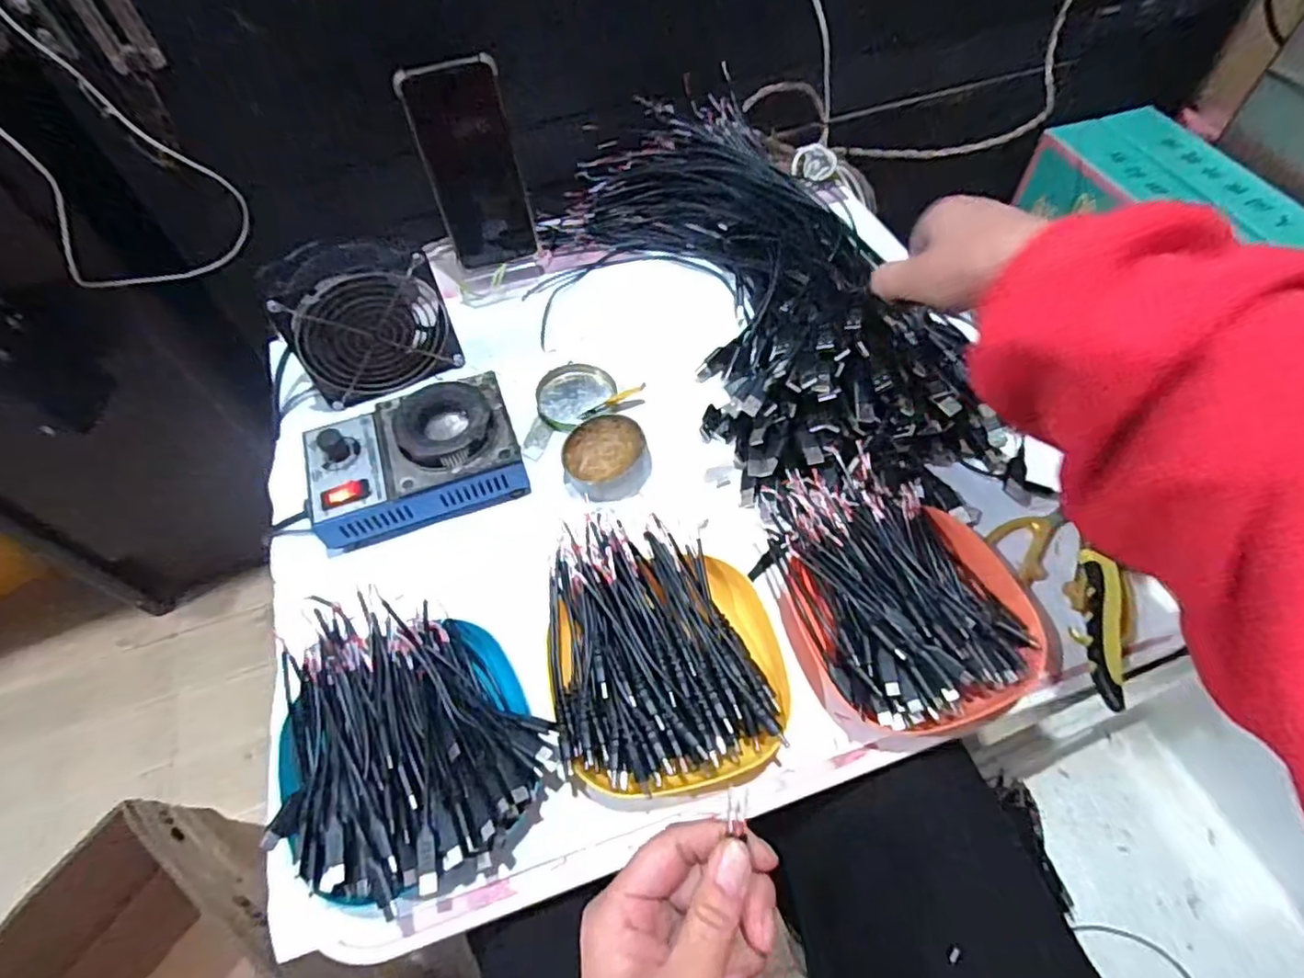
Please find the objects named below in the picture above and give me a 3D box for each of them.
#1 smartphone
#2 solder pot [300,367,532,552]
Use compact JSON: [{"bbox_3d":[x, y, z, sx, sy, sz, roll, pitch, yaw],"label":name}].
[{"bbox_3d":[-0.152,-0.274,0.572,0.077,0.164,0.008,-20,42,-11],"label":"smartphone"},{"bbox_3d":[-0.177,-0.024,0.491,0.152,0.061,0.097,-21,59,-10],"label":"solder pot"}]

